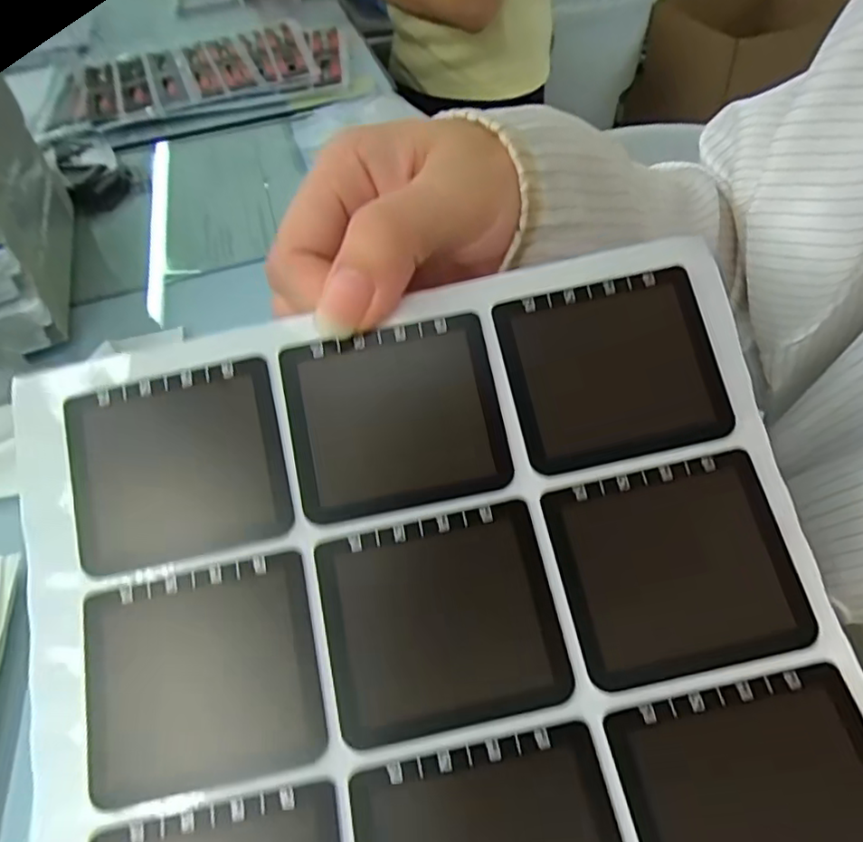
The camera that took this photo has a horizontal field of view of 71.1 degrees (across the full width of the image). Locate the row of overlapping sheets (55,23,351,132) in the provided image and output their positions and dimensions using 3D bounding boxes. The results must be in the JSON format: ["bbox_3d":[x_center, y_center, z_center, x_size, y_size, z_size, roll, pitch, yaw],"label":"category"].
[{"bbox_3d":[-0.244,-0.384,0.659,0.299,0.015,0.233,-13,47,-6],"label":"row of overlapping sheets"}]

